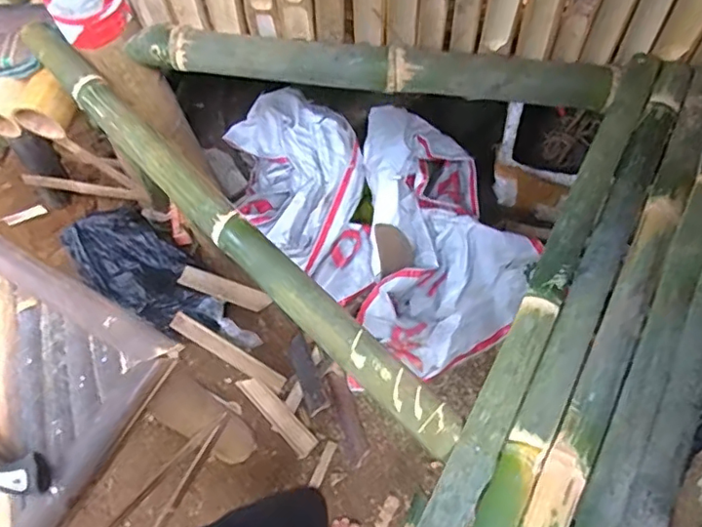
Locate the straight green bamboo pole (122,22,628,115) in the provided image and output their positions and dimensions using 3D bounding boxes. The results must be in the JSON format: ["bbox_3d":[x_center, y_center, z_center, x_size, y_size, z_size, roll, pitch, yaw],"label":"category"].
[{"bbox_3d":[0.017,-0.305,0.883,0.737,0.069,0.085,8,60,9],"label":"straight green bamboo pole"}]

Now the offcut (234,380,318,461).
[{"bbox_3d":[-0.177,0.356,1.338,0.235,0.016,0.054,41,78,15],"label":"offcut"}]

